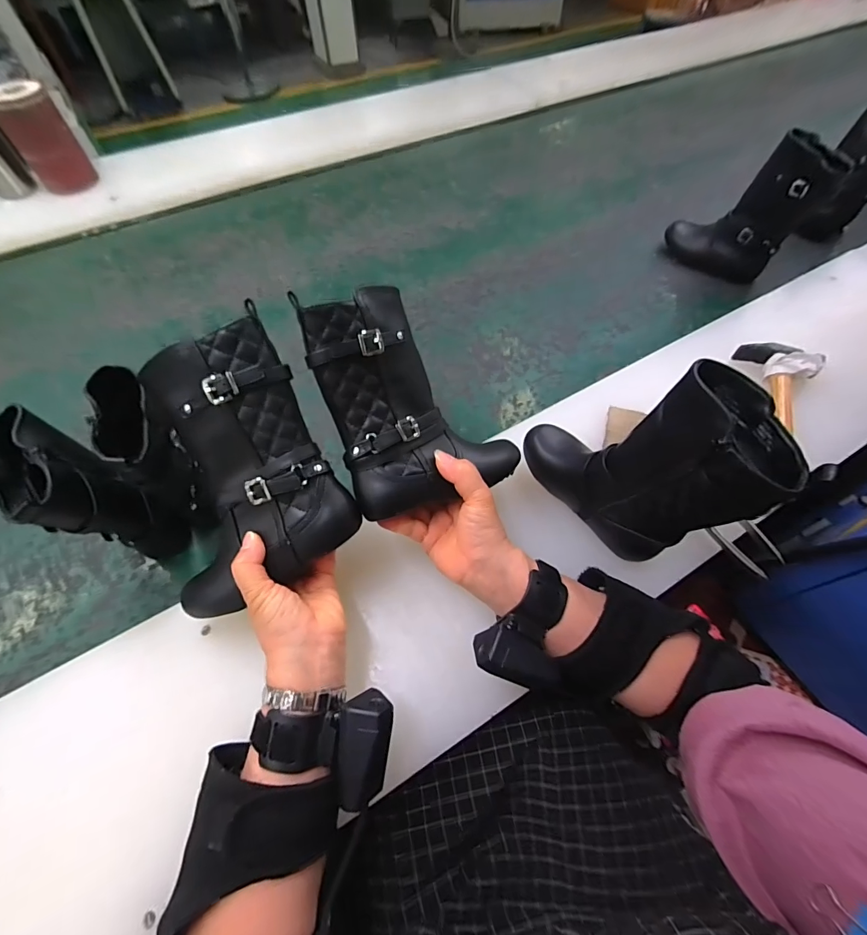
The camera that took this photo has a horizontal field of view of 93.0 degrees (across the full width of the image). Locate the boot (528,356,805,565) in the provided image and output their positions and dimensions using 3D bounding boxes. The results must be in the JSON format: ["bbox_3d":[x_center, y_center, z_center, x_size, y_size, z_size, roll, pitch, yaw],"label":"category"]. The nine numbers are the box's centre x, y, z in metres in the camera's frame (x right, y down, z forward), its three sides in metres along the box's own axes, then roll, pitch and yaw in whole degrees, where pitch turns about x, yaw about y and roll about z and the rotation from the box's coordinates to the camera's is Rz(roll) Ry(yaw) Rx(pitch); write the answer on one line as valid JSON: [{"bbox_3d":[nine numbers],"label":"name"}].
[{"bbox_3d":[0.177,-0.015,0.363,0.071,0.179,0.180,-35,63,-19],"label":"boot"}]

